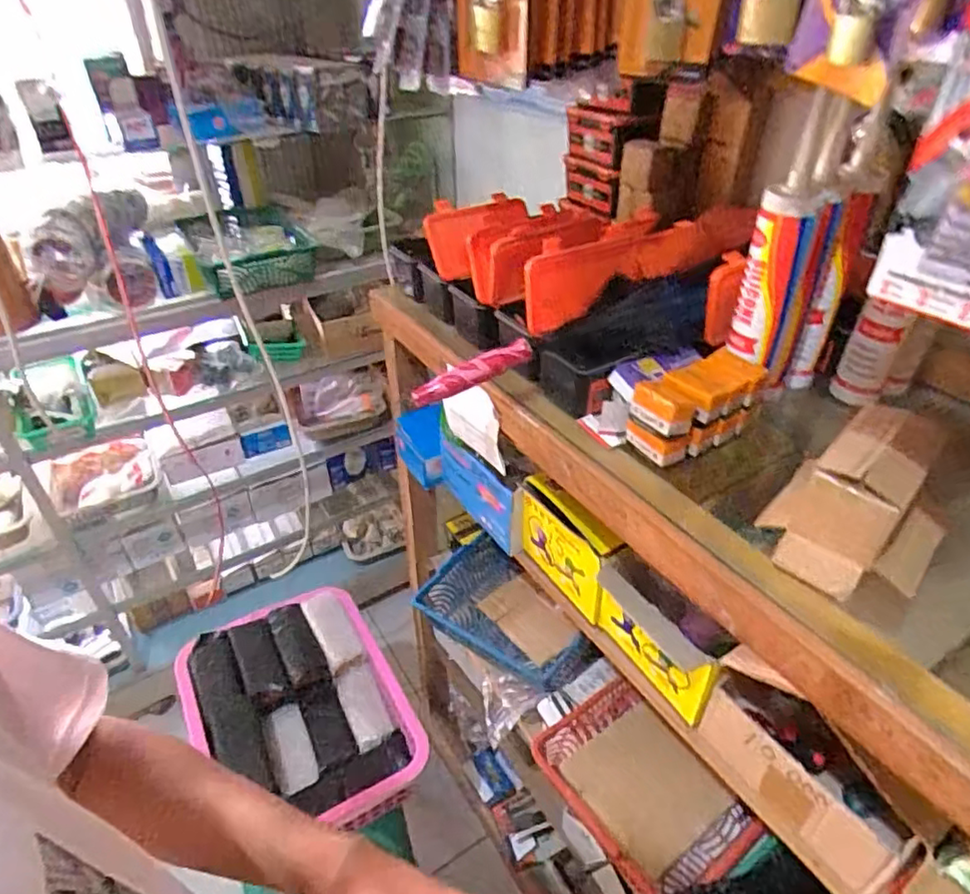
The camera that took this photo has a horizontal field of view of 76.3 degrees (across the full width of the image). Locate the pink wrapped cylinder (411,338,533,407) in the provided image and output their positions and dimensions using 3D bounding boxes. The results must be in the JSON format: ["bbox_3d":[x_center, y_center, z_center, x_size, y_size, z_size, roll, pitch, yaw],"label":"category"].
[{"bbox_3d":[-0.012,-0.069,0.585,0.119,0.029,0.026,-26,43,-10],"label":"pink wrapped cylinder"}]

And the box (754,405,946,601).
[{"bbox_3d":[0.289,0.036,0.468,0.110,0.082,0.146,29,46,33],"label":"box"}]

